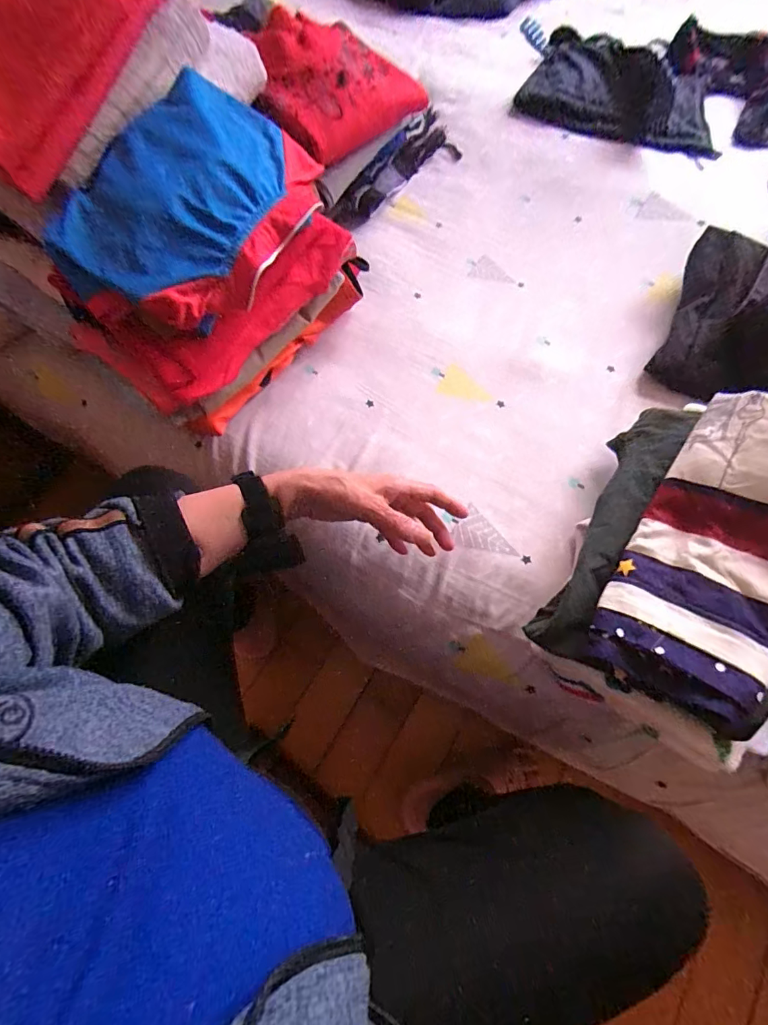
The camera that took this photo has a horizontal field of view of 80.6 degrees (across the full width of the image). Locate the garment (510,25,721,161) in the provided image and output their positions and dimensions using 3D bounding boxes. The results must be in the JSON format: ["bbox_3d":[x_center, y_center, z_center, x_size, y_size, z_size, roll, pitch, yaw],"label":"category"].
[{"bbox_3d":[0.408,-0.703,0.757,0.329,0.080,0.218,25,71,9],"label":"garment"}]

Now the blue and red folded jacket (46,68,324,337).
[{"bbox_3d":[-0.197,-0.311,0.458,0.203,0.070,0.252,29,72,11],"label":"blue and red folded jacket"}]

